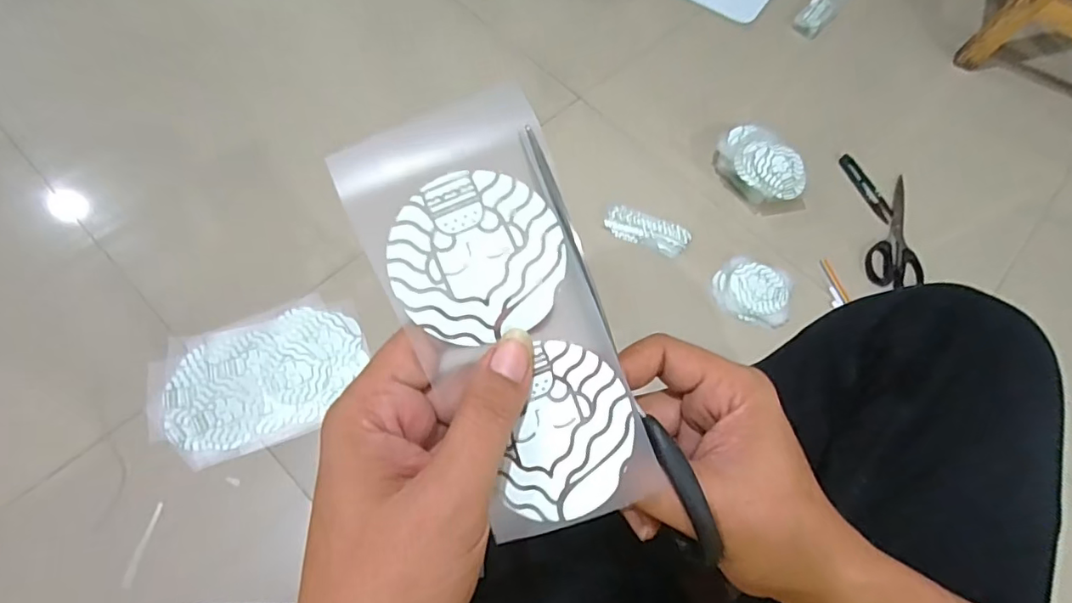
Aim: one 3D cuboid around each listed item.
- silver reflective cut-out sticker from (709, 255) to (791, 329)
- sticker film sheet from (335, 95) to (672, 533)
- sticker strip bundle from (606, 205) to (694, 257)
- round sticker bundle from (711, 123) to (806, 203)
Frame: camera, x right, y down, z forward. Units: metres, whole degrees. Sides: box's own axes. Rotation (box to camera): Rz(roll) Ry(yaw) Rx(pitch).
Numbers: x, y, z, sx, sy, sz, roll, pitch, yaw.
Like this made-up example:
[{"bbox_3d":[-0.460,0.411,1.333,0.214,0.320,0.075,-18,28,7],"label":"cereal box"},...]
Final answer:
[{"bbox_3d":[0.273,-0.015,0.691,0.099,0.013,0.087,14,63,0],"label":"silver reflective cut-out sticker"},{"bbox_3d":[-0.011,0.004,0.210,0.072,0.028,0.161,-25,89,-13],"label":"sticker film sheet"},{"bbox_3d":[0.144,-0.090,0.707,0.108,0.013,0.046,21,64,4],"label":"sticker strip bundle"},{"bbox_3d":[0.305,-0.184,0.752,0.091,0.052,0.125,-22,69,-16],"label":"round sticker bundle"}]

